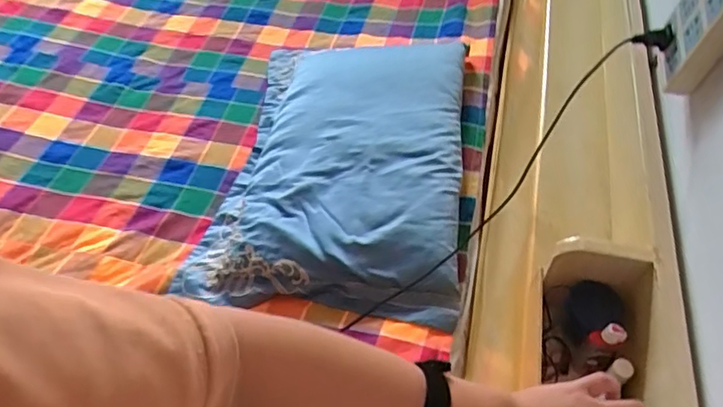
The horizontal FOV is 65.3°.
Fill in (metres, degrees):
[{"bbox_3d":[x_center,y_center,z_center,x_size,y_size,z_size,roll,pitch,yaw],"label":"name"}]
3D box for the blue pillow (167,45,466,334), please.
[{"bbox_3d":[-0.031,-0.125,1.187,0.471,0.094,0.763,7,52,3],"label":"blue pillow"}]

